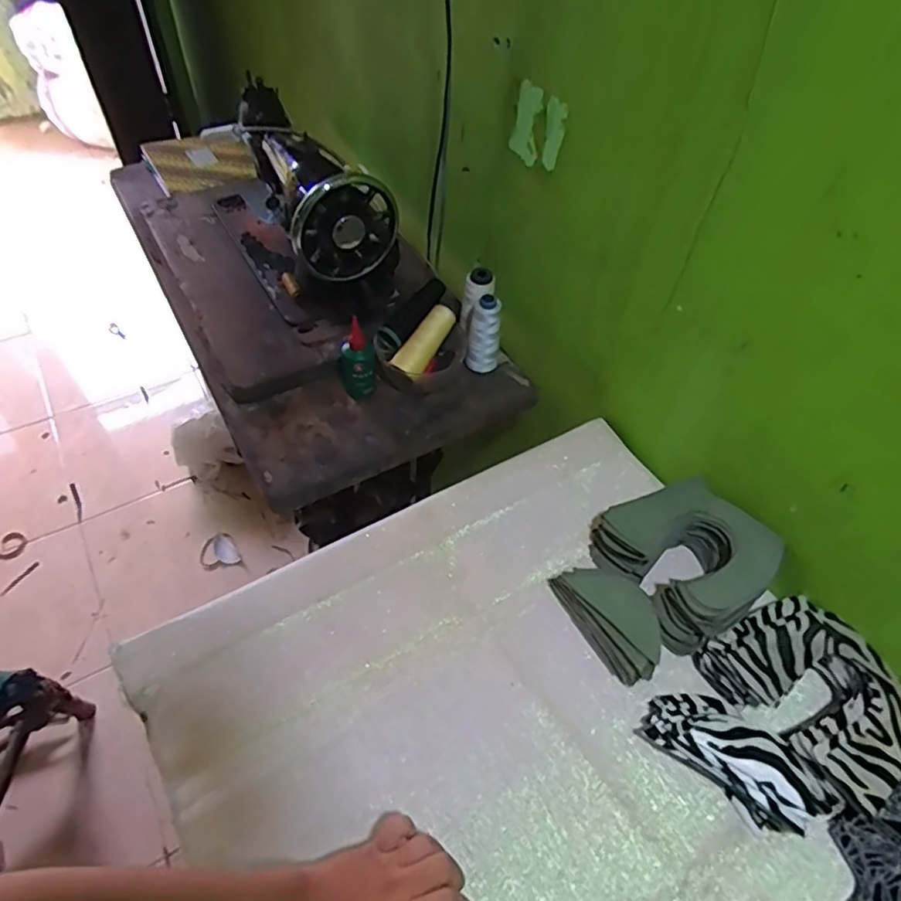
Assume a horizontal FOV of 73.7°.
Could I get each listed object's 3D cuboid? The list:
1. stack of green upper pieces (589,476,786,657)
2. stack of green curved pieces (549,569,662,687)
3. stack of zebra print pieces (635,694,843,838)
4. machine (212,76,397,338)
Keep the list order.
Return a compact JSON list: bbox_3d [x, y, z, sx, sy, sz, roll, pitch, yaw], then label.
[{"bbox_3d":[0.251,0.110,0.630,0.143,0.055,0.161,-21,55,-17],"label":"stack of green upper pieces"},{"bbox_3d":[0.162,0.166,0.598,0.062,0.040,0.120,-23,56,-18],"label":"stack of green curved pieces"},{"bbox_3d":[0.252,0.266,0.517,0.160,0.051,0.071,33,58,22],"label":"stack of zebra print pieces"},{"bbox_3d":[-0.240,-0.373,0.877,0.163,0.203,0.409,-28,58,-22],"label":"machine"}]

